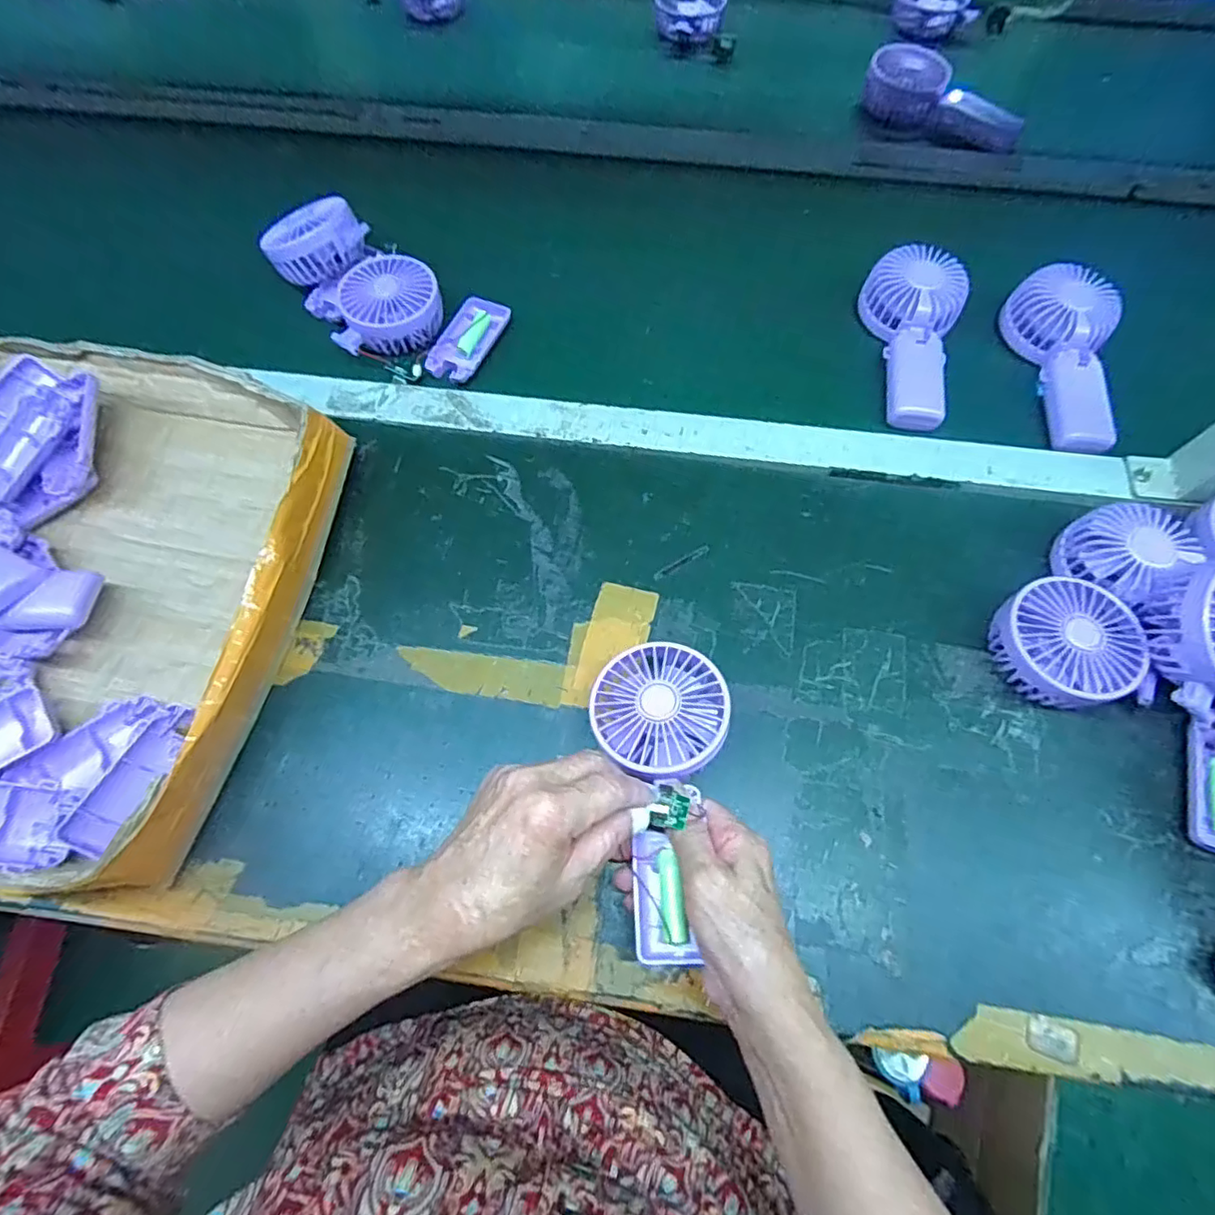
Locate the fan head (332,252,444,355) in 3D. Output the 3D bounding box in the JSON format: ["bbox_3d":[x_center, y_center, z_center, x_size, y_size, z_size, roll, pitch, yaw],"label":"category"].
[{"bbox_3d":[-0.200,-0.277,0.558,0.093,0.036,0.085,0,65,-1],"label":"fan head"}]

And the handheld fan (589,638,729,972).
[{"bbox_3d":[0.029,0.108,0.367,0.080,0.034,0.181,3,68,0],"label":"handheld fan"}]

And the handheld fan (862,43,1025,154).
[{"bbox_3d":[0.378,-0.568,0.690,0.177,0.052,0.068,33,71,14],"label":"handheld fan"}]

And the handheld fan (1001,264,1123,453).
[{"bbox_3d":[0.395,-0.218,0.529,0.075,0.048,0.176,8,65,3],"label":"handheld fan"}]

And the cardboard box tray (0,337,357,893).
[{"bbox_3d":[-0.422,-0.031,0.428,0.414,0.061,0.376,10,65,4],"label":"cardboard box tray"}]

